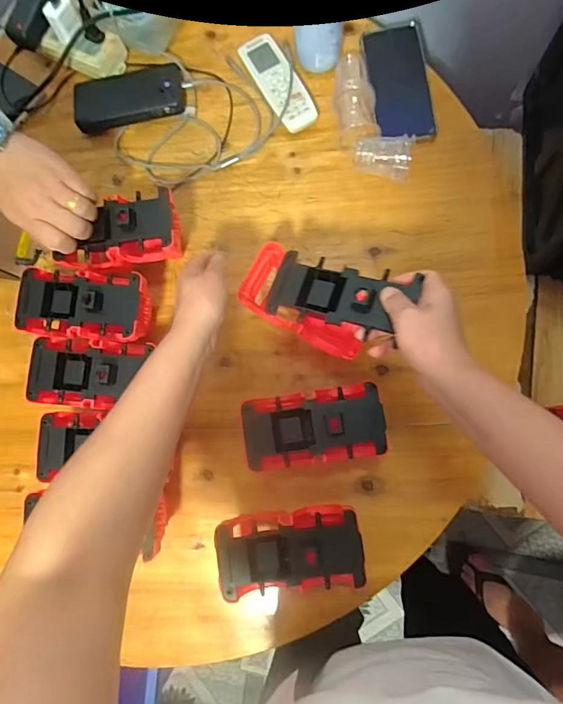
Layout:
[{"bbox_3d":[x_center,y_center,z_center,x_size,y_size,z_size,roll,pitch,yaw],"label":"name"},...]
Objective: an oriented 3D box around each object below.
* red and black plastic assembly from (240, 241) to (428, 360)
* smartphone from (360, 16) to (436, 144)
[{"bbox_3d":[0.033,-0.063,0.454,0.191,0.047,0.090,27,84,37],"label":"red and black plastic assembly"},{"bbox_3d":[0.159,-0.362,0.595,0.074,0.006,0.159,-10,87,15],"label":"smartphone"}]

